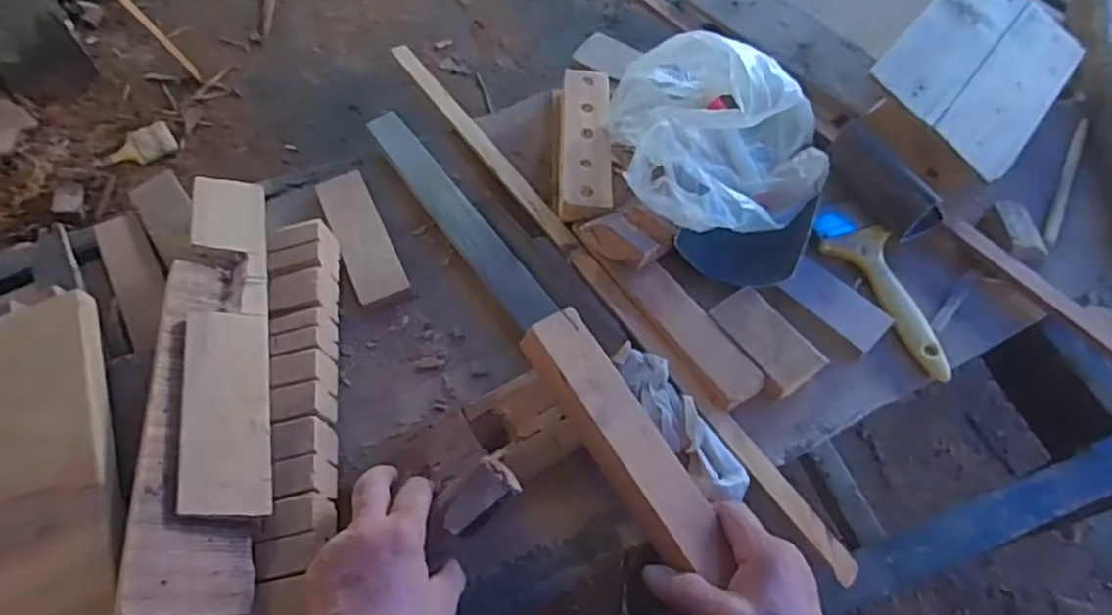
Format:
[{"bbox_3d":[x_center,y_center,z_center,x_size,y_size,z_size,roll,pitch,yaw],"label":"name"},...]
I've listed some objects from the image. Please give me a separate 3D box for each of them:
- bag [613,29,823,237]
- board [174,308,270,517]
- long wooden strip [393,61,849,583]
[{"bbox_3d":[0.140,-0.144,0.573,0.174,0.095,0.173,-3,61,-2],"label":"bag"},{"bbox_3d":[-0.214,0.066,0.449,0.053,0.007,0.141,3,54,-28],"label":"board"},{"bbox_3d":[0.021,-0.038,0.570,0.023,0.013,0.590,-31,65,-16],"label":"long wooden strip"}]

